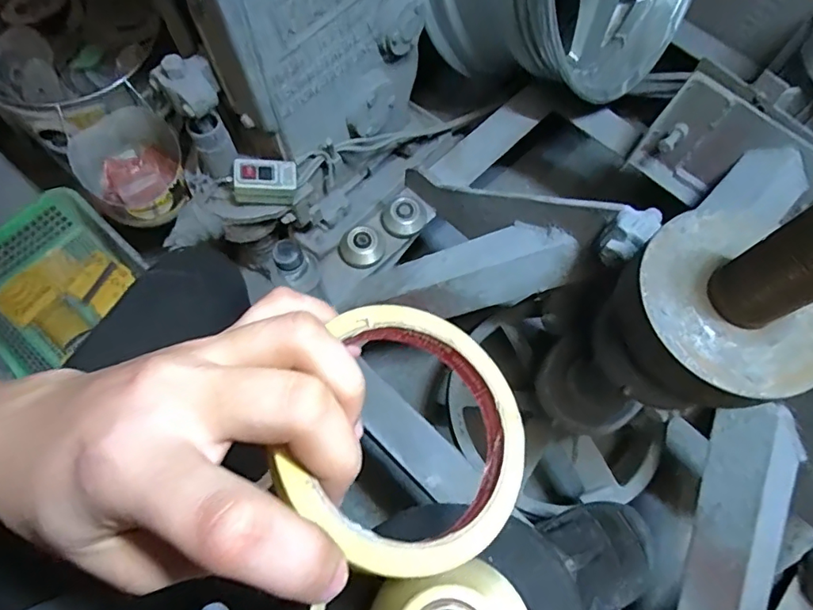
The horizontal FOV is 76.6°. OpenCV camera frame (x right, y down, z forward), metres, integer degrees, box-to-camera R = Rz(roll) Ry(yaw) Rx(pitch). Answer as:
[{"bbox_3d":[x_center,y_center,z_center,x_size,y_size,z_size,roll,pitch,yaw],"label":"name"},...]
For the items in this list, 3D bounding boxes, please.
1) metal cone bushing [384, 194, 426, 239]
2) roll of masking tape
[{"bbox_3d":[-0.002,-0.125,0.742,0.059,0.027,0.052,-41,76,-15],"label":"metal cone bushing"},{"bbox_3d":[0.005,0.046,0.190,0.083,0.012,0.100,22,58,-11],"label":"roll of masking tape"}]

